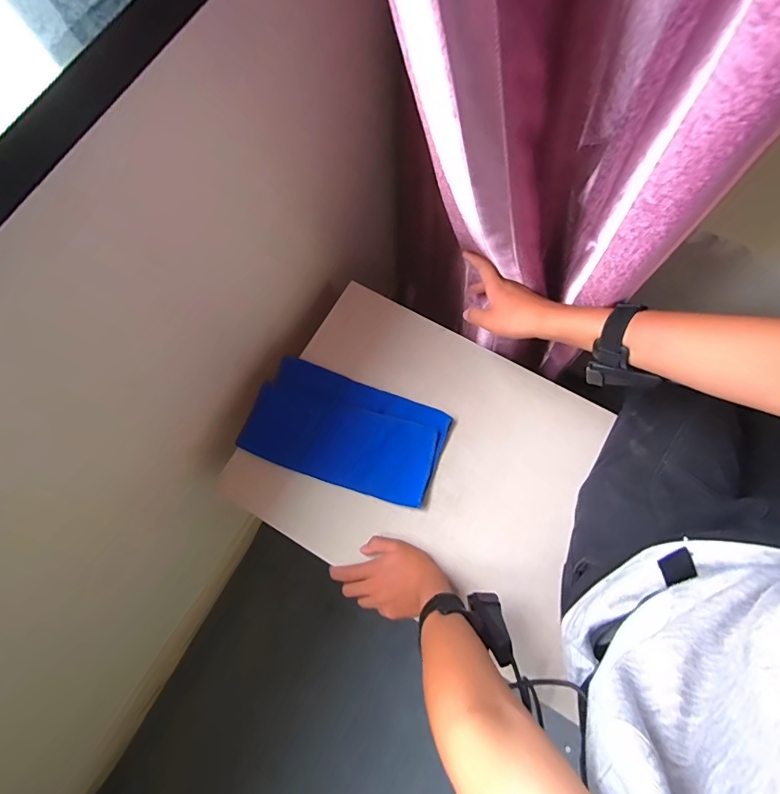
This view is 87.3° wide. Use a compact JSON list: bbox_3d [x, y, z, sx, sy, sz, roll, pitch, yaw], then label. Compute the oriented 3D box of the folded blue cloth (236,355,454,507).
[{"bbox_3d":[-0.068,0.049,0.617,0.288,0.005,0.156,20,78,6],"label":"folded blue cloth"}]

